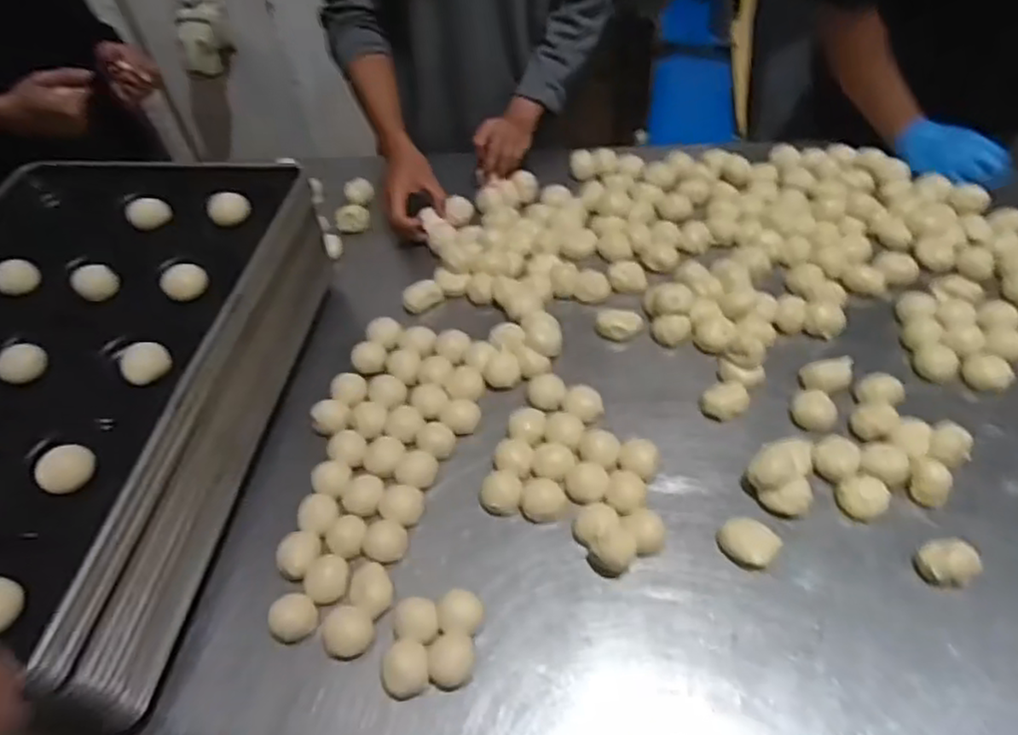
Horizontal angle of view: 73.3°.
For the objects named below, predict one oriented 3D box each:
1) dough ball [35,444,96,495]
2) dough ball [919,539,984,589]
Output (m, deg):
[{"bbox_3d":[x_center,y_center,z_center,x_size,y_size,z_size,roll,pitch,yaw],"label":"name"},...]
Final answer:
[{"bbox_3d":[-0.388,0.088,0.598,0.034,0.031,0.044,28,58,27],"label":"dough ball"},{"bbox_3d":[0.404,0.181,0.631,0.043,0.037,0.040,-3,49,4],"label":"dough ball"}]

